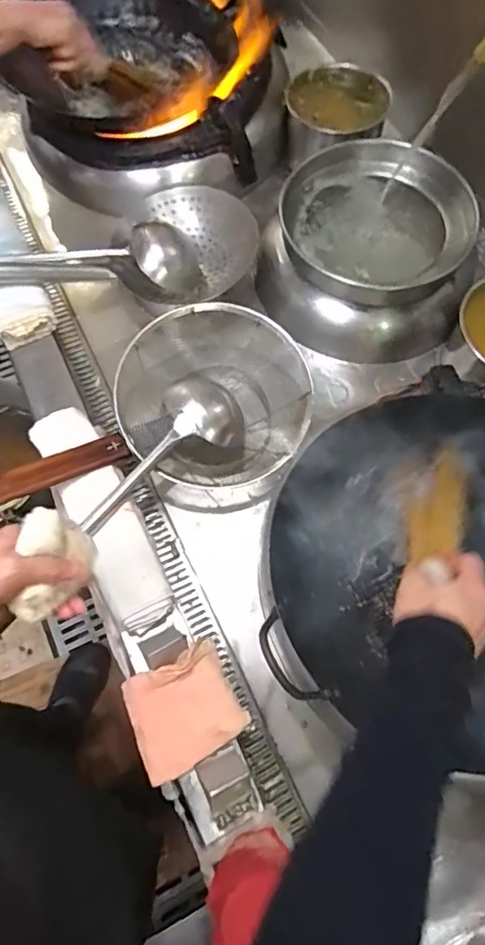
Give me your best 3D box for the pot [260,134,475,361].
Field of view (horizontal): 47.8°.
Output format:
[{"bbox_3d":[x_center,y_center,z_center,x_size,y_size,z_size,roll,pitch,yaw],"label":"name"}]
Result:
[{"bbox_3d":[0.206,-0.384,0.960,0.337,0.187,0.342,1,68,-1],"label":"pot"}]

